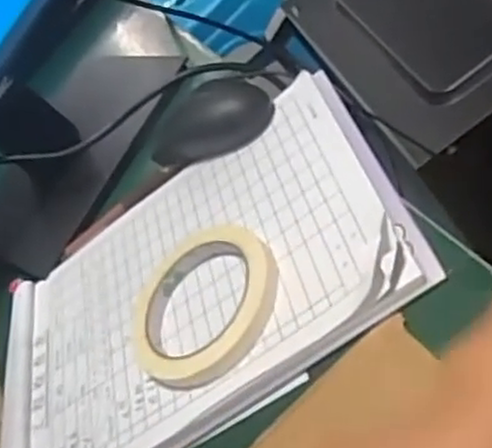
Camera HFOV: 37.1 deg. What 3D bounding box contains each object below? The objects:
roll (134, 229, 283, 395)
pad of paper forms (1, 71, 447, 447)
[{"bbox_3d":[-0.026,0.047,0.448,0.104,0.015,0.104,-23,43,24],"label":"roll"},{"bbox_3d":[-0.046,0.041,0.478,0.302,0.020,0.218,-35,39,16],"label":"pad of paper forms"}]

